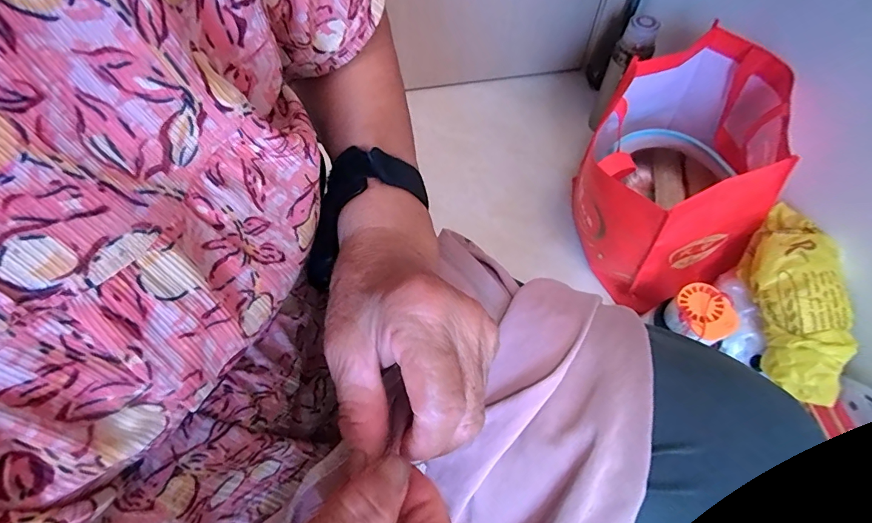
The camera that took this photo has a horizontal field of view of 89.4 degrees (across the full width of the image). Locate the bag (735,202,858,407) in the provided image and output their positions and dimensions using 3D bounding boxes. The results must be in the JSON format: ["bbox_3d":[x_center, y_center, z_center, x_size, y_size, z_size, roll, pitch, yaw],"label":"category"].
[{"bbox_3d":[0.422,0.031,0.528,0.074,0.084,0.219,3,73,-1],"label":"bag"}]

